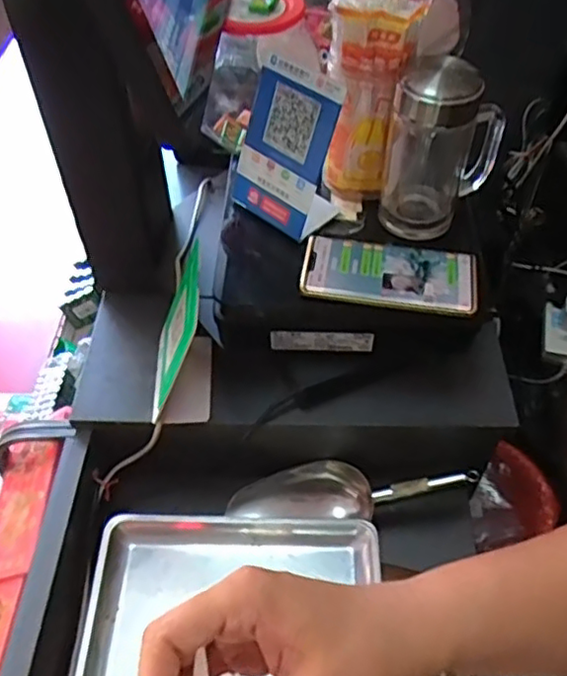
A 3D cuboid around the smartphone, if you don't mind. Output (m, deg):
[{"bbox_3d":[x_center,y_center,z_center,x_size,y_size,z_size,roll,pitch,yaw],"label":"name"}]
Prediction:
[{"bbox_3d":[0.104,-0.065,0.635,0.168,0.015,0.082,7,51,7],"label":"smartphone"}]

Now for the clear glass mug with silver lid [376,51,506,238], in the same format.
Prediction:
[{"bbox_3d":[0.159,-0.186,0.649,0.109,0.184,0.083,10,52,9],"label":"clear glass mug with silver lid"}]

